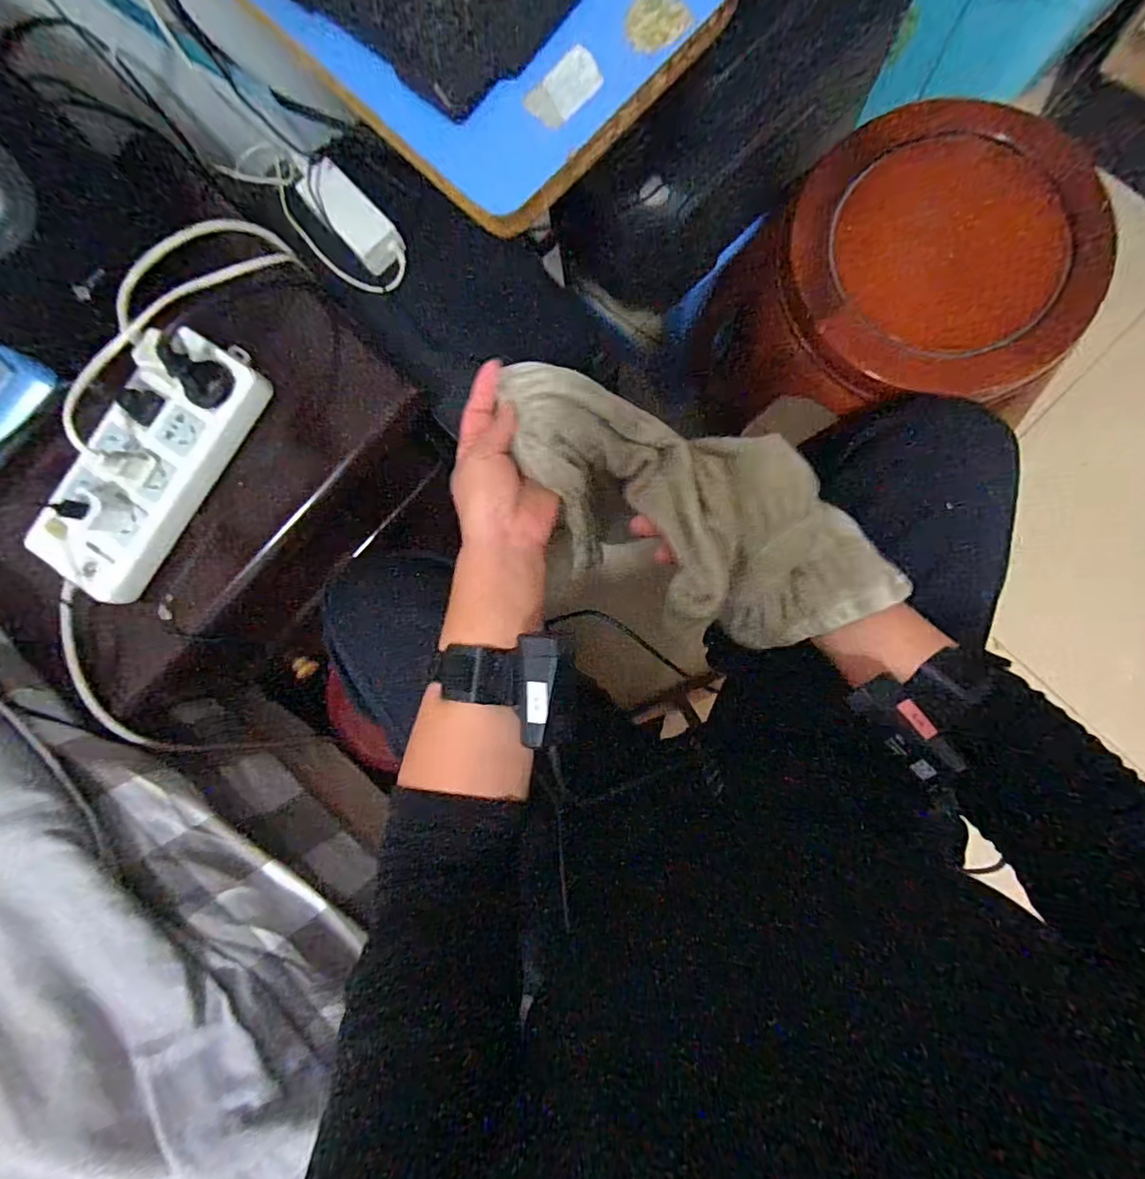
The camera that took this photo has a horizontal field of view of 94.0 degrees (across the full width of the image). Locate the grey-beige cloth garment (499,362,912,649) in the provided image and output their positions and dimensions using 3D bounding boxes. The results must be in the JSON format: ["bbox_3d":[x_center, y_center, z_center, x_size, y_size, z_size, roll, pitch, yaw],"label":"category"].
[{"bbox_3d":[0.080,-0.061,0.390,0.284,0.083,0.129,31,89,2],"label":"grey-beige cloth garment"}]

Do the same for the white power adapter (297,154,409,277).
[{"bbox_3d":[-0.217,-0.366,0.524,0.046,0.021,0.113,-44,84,1],"label":"white power adapter"}]

